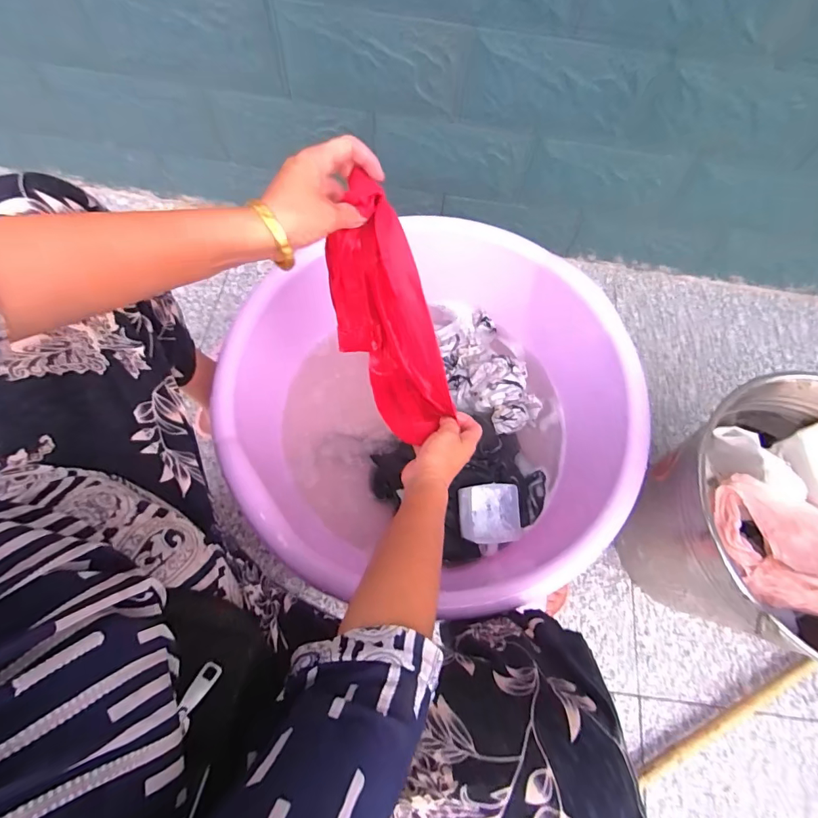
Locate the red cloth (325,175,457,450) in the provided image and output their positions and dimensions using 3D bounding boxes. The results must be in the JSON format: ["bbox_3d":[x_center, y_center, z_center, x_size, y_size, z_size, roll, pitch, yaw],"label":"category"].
[{"bbox_3d":[-0.030,-0.101,0.485,0.090,0.264,0.120,-23,36,-12],"label":"red cloth"}]

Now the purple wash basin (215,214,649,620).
[{"bbox_3d":[0.020,-0.009,0.654,0.586,0.173,0.532,16,67,4],"label":"purple wash basin"}]

